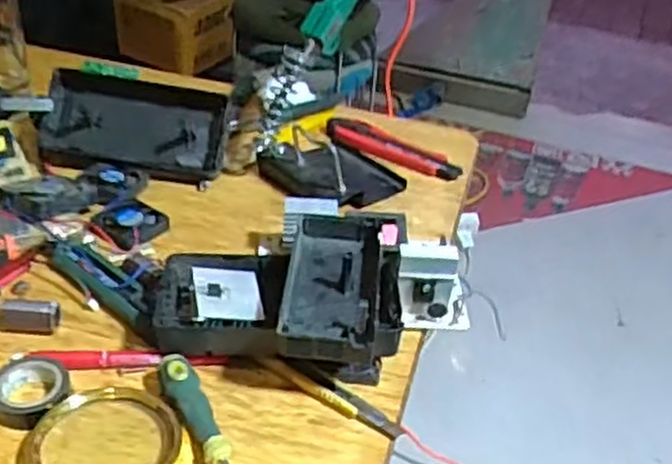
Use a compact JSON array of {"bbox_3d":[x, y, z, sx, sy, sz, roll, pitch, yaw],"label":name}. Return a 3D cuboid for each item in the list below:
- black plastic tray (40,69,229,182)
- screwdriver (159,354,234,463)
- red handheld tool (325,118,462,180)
[{"bbox_3d":[-0.192,-0.102,0.748,0.169,0.091,0.023,8,-5,2],"label":"black plastic tray"},{"bbox_3d":[-0.074,0.132,0.481,0.022,0.023,0.153,-17,41,-27],"label":"screwdriver"},{"bbox_3d":[0.055,-0.085,0.798,0.149,0.017,0.033,21,39,21],"label":"red handheld tool"}]

